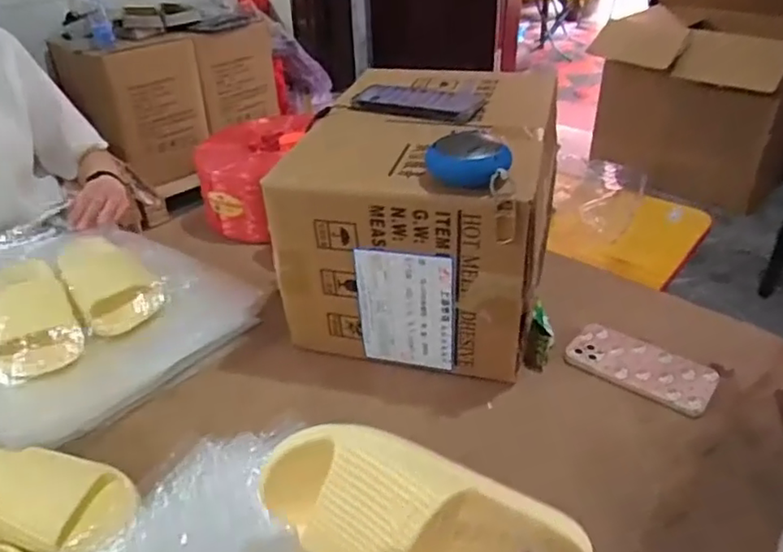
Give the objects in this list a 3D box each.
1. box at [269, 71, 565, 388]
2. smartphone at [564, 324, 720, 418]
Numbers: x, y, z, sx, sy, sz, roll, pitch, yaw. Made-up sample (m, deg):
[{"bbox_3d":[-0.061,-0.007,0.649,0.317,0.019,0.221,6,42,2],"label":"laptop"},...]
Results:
[{"bbox_3d":[0.055,-0.095,0.814,0.292,0.252,0.359,8,35,14],"label":"box"},{"bbox_3d":[0.294,0.108,0.733,0.161,0.014,0.089,24,41,32],"label":"smartphone"}]

